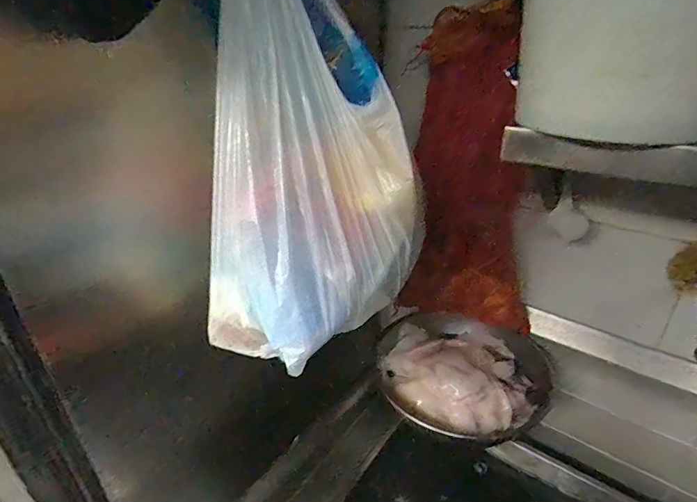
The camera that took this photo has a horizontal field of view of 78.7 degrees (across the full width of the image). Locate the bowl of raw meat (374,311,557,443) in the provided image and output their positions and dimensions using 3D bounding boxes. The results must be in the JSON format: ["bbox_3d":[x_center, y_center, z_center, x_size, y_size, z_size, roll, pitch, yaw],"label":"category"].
[{"bbox_3d":[0.214,0.227,0.801,0.318,0.085,0.265,7,30,15],"label":"bowl of raw meat"}]

